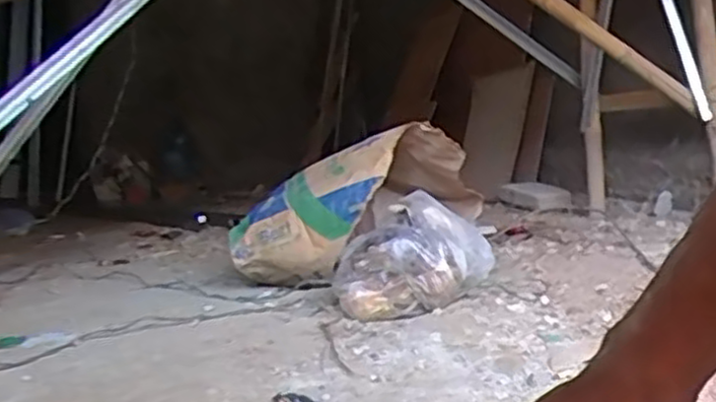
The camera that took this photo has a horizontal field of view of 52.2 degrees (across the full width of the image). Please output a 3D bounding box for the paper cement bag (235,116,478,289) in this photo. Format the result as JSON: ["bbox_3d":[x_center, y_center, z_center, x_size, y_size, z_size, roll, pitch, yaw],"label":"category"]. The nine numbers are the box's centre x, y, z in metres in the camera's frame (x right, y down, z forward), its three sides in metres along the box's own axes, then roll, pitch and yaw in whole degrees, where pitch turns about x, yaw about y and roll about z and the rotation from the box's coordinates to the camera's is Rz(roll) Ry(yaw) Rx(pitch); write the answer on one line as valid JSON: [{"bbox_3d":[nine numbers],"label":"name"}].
[{"bbox_3d":[-0.025,0.027,1.614,0.550,0.262,0.178,-26,5,5],"label":"paper cement bag"}]

